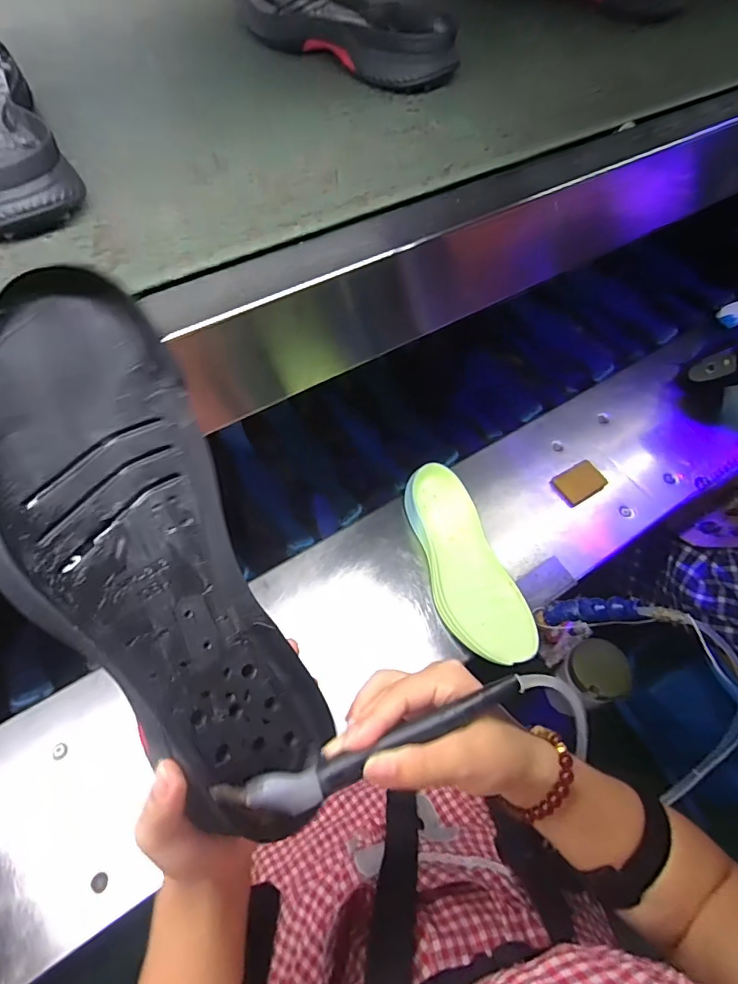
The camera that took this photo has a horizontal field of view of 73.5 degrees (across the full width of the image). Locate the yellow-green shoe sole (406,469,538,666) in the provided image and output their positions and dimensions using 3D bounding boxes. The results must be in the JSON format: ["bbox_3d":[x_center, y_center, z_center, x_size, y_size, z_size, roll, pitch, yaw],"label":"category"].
[{"bbox_3d":[0.127,0.094,0.654,0.105,0.056,0.274,-15,59,-7],"label":"yellow-green shoe sole"}]

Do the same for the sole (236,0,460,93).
[{"bbox_3d":[-0.047,-0.498,0.523,0.114,0.047,0.314,-34,67,-20],"label":"sole"}]

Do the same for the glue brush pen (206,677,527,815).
[{"bbox_3d":[0.008,0.139,0.267,0.174,0.016,0.024,-15,62,-15],"label":"glue brush pen"}]

